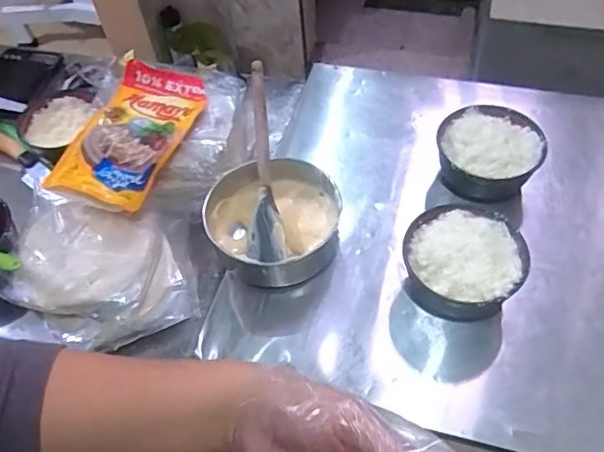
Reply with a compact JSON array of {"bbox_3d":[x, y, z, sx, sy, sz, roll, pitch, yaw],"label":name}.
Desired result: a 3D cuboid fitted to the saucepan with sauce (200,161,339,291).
[{"bbox_3d":[-0.038,-0.006,0.749,0.174,0.062,0.171,-2,53,3],"label":"saucepan with sauce"}]

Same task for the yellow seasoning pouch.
[{"bbox_3d":[-0.240,-0.138,0.793,0.155,0.026,0.255,15,56,15],"label":"yellow seasoning pouch"}]

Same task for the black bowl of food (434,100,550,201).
[{"bbox_3d":[0.264,-0.099,0.794,0.133,0.086,0.136,-2,53,3],"label":"black bowl of food"}]

